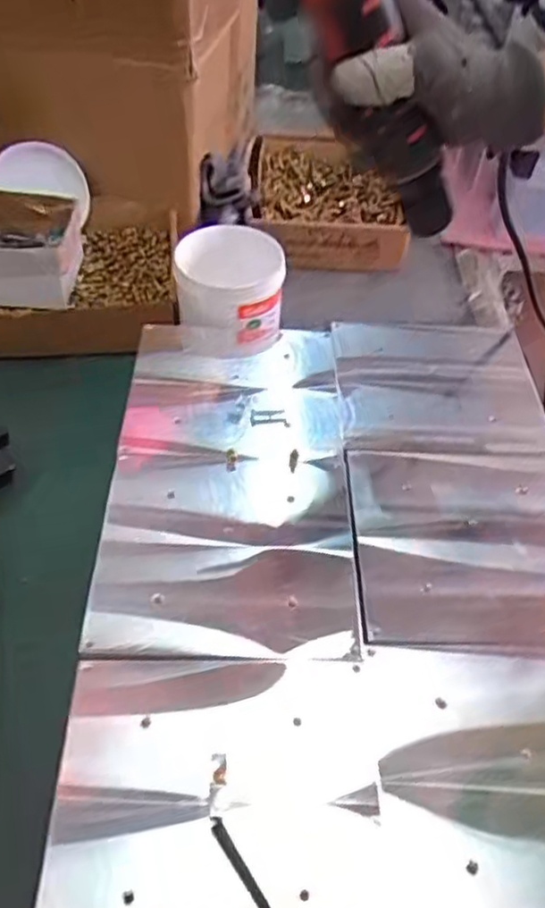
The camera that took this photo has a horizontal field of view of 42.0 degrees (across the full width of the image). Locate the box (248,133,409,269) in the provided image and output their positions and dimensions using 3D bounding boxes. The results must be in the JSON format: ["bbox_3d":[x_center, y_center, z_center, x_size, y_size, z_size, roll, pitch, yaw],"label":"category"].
[{"bbox_3d":[0.055,-0.292,0.810,0.178,0.050,0.229,-2,47,-7],"label":"box"}]

